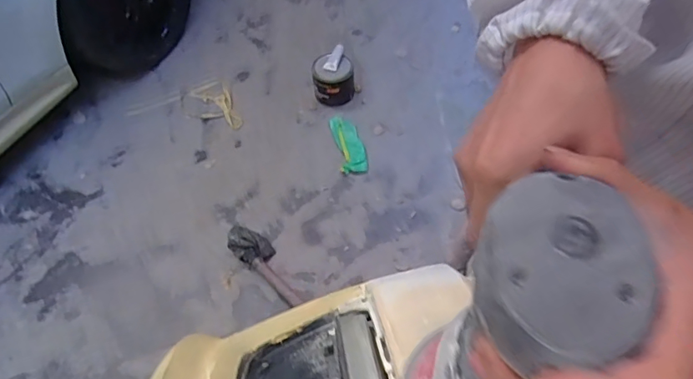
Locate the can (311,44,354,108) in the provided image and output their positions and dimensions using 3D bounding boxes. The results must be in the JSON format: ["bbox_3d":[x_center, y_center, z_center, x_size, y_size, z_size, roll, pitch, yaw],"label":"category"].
[{"bbox_3d":[-0.054,-0.428,1.891,0.158,0.139,0.170,-1,55,2],"label":"can"}]

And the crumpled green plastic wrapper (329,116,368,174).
[{"bbox_3d":[0.005,-0.173,1.775,0.094,0.026,0.260,-11,56,-5],"label":"crumpled green plastic wrapper"}]

